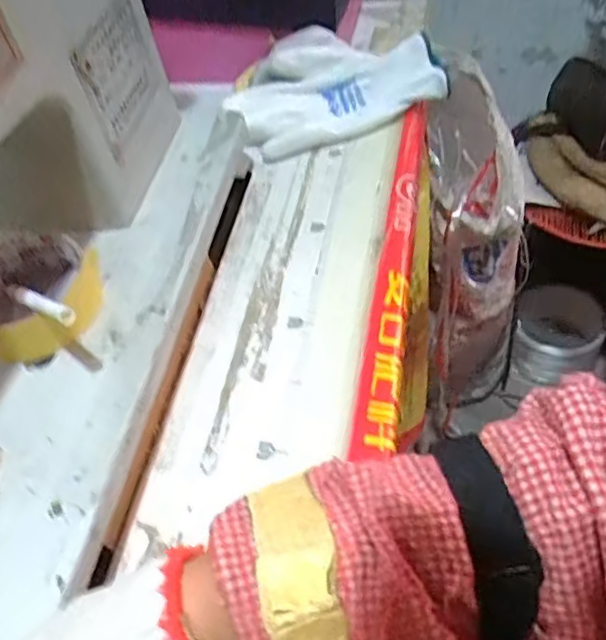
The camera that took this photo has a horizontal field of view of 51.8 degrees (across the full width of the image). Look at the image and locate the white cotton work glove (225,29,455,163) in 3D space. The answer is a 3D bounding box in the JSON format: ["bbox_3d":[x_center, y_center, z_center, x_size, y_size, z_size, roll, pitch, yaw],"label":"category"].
[{"bbox_3d":[0.029,-0.221,0.586,0.199,0.054,0.111,-15,49,-8],"label":"white cotton work glove"}]

